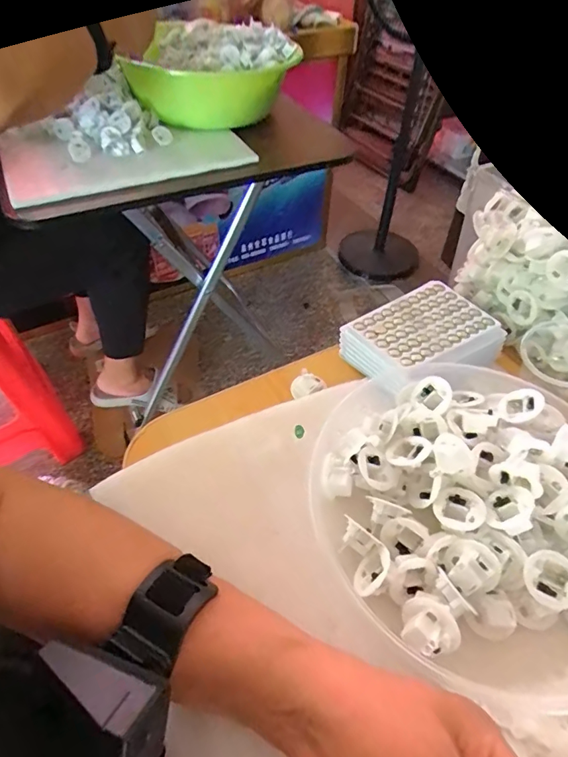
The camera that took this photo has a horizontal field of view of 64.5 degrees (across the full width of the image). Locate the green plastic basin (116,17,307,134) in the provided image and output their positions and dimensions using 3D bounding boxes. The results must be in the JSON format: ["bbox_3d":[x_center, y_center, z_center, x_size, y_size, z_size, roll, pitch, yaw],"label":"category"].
[{"bbox_3d":[-0.119,-0.532,0.800,0.266,0.099,0.267,1,49,-1],"label":"green plastic basin"}]

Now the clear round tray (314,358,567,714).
[{"bbox_3d":[0.136,0.084,0.312,0.208,0.052,0.222,1,49,-1],"label":"clear round tray"}]

